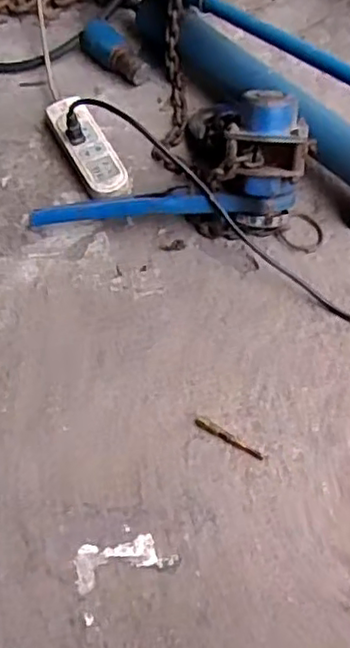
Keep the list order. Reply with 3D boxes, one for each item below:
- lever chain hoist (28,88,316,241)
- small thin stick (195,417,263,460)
[{"bbox_3d":[-0.003,-0.199,0.783,0.335,0.167,0.144,0,61,-1],"label":"lever chain hoist"},{"bbox_3d":[0.058,0.122,0.696,0.079,0.005,0.011,28,64,13],"label":"small thin stick"}]

